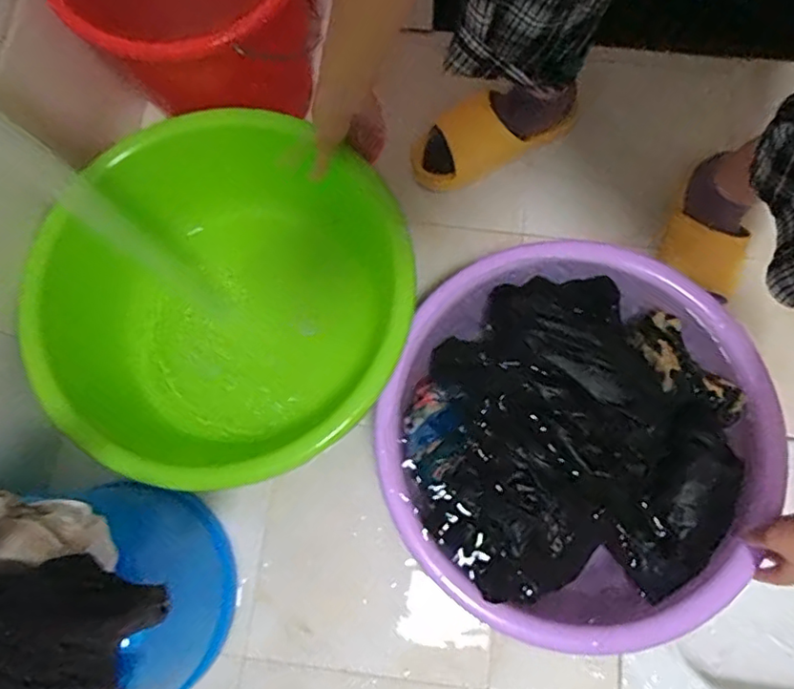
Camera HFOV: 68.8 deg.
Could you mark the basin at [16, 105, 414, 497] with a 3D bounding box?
[{"bbox_3d":[-0.197,-0.058,0.729,0.409,0.198,0.441,-1,73,2],"label":"basin"}]

